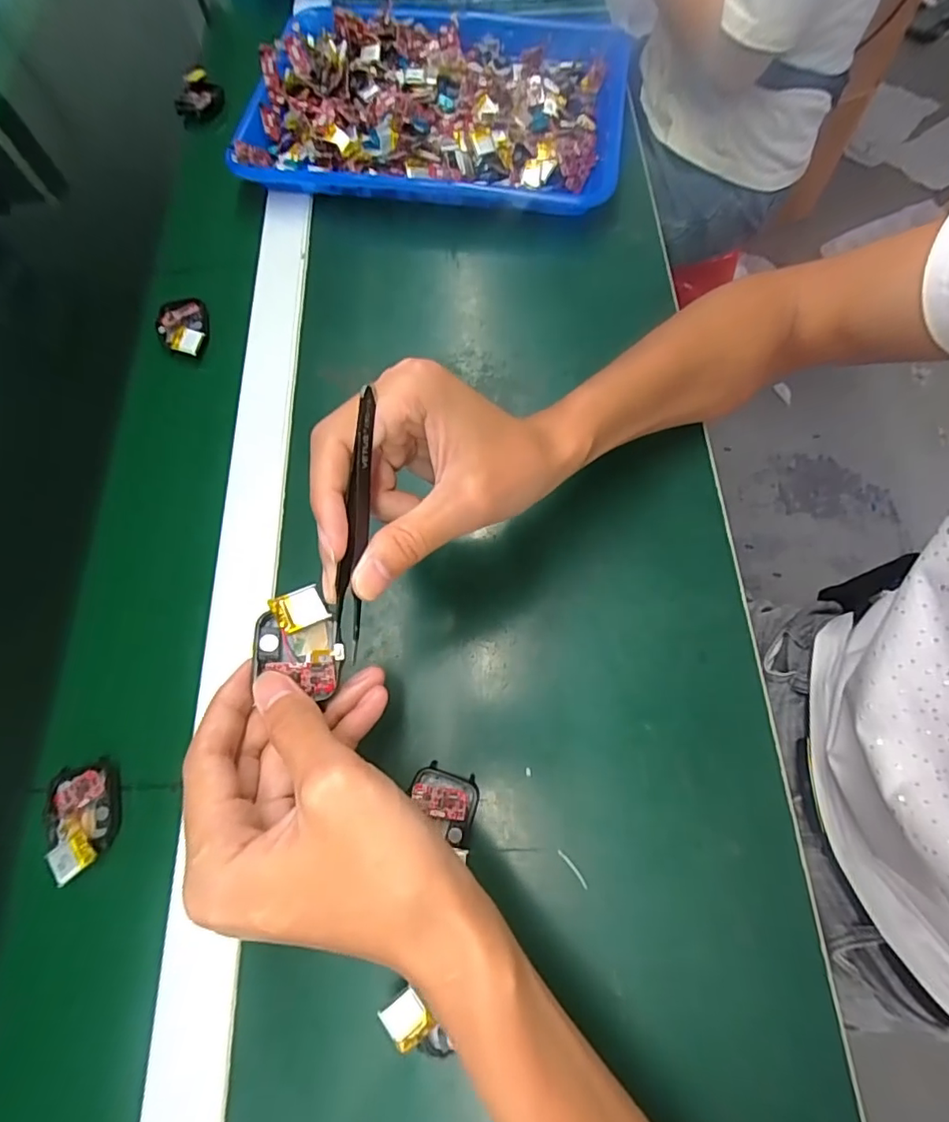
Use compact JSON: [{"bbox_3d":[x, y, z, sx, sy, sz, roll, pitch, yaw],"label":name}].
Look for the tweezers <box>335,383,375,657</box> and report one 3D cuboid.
[{"bbox_3d":[-0.050,-0.014,0.227,0.011,0.012,0.111,10,104,7],"label":"tweezers"}]

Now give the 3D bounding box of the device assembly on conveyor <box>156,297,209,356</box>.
[{"bbox_3d":[-0.234,-0.187,0.432,0.038,0.009,0.059,-13,68,-5],"label":"device assembly on conveyor"}]

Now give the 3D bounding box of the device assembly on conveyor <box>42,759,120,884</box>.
[{"bbox_3d":[-0.225,0.147,0.307,0.037,0.015,0.058,-13,69,-2],"label":"device assembly on conveyor"}]

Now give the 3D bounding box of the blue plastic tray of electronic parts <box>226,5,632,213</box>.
[{"bbox_3d":[-0.031,-0.431,0.509,0.337,0.052,0.270,7,69,5],"label":"blue plastic tray of electronic parts"}]

